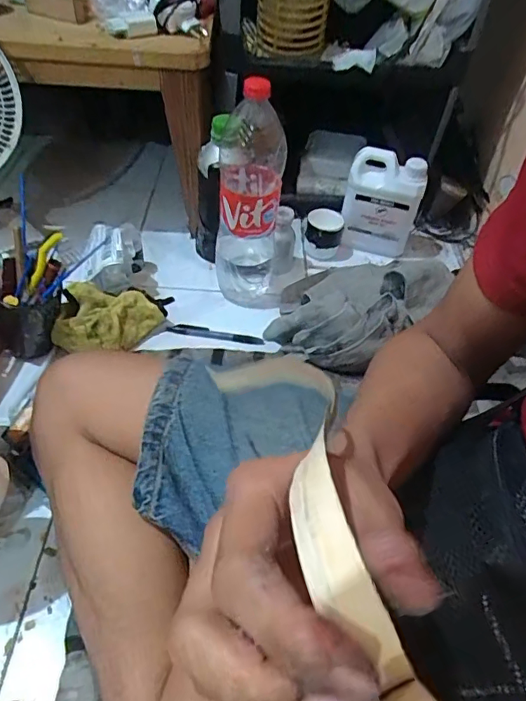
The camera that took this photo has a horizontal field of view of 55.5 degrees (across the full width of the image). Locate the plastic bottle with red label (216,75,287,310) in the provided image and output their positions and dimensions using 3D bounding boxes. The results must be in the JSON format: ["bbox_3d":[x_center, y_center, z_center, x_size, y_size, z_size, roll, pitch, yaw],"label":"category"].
[{"bbox_3d":[-0.012,-0.210,0.713,0.101,0.307,0.100,3,47,-4],"label":"plastic bottle with red label"}]

